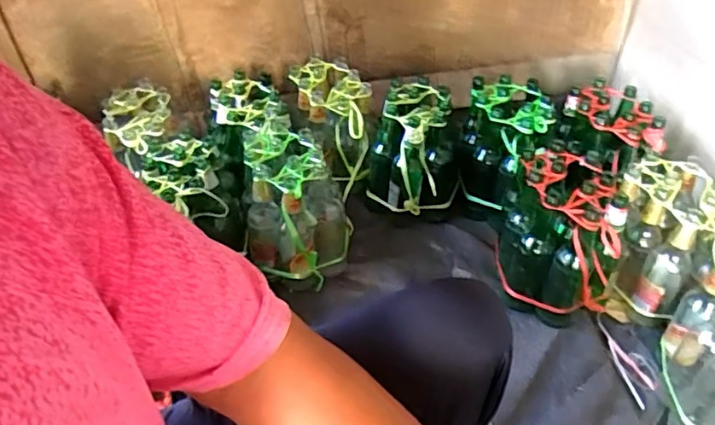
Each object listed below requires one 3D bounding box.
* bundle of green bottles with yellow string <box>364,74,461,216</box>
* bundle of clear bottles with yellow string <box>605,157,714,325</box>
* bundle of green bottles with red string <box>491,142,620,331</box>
[{"bbox_3d":[0.133,-0.138,1.288,0.202,0.252,0.237,6,42,9],"label":"bundle of green bottles with yellow string"},{"bbox_3d":[0.597,0.068,1.068,0.206,0.262,0.213,13,44,17],"label":"bundle of clear bottles with yellow string"},{"bbox_3d":[0.388,0.038,1.064,0.201,0.243,0.250,6,42,9],"label":"bundle of green bottles with red string"}]

